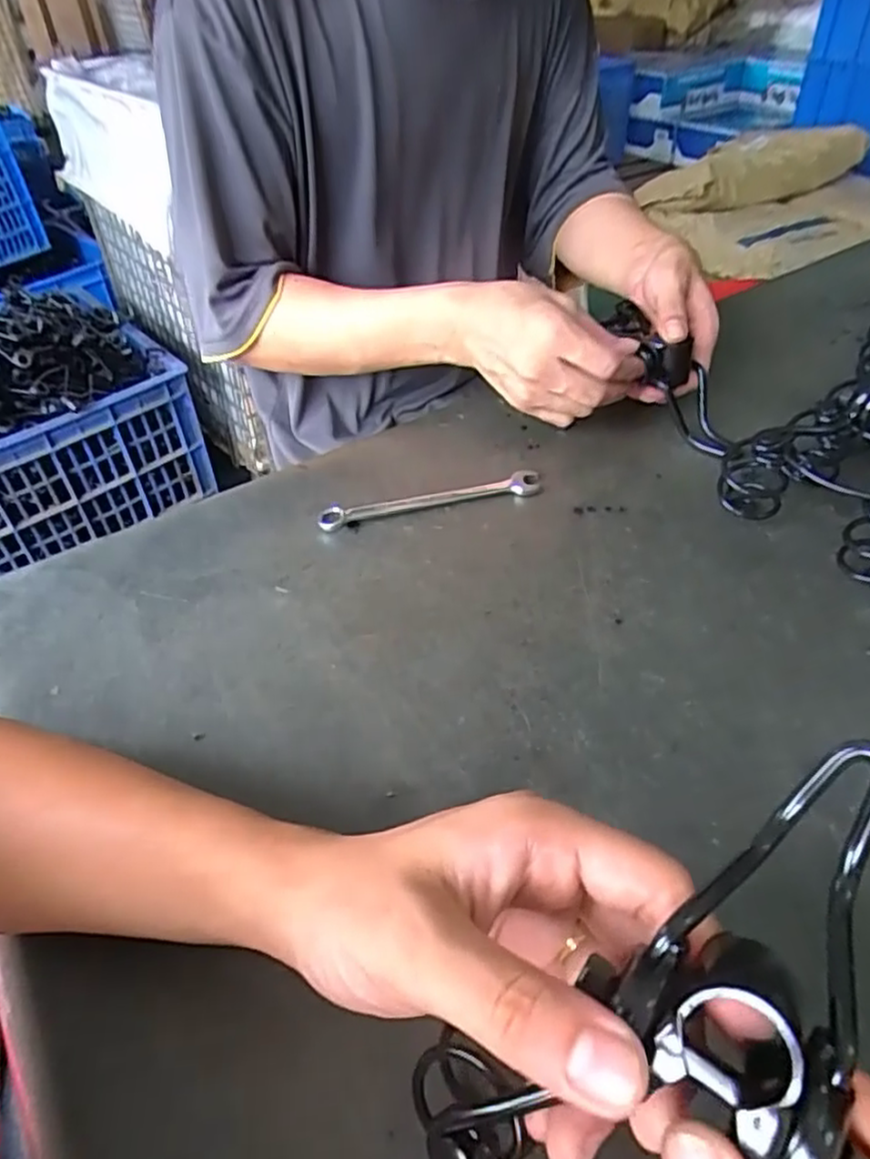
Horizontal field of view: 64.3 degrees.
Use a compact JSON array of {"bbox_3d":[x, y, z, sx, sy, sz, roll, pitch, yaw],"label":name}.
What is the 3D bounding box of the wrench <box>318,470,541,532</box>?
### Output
[{"bbox_3d":[-0.003,-0.058,0.509,0.164,0.009,0.019,-13,45,-9],"label":"wrench"}]

